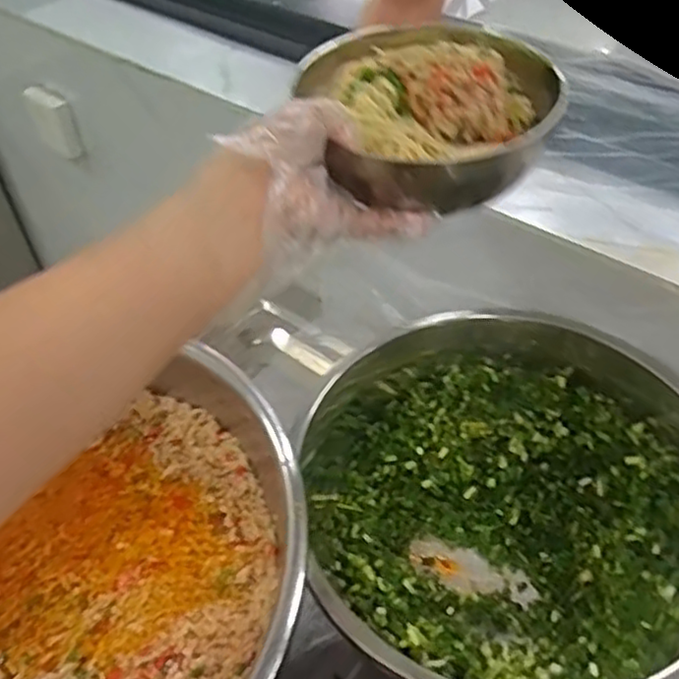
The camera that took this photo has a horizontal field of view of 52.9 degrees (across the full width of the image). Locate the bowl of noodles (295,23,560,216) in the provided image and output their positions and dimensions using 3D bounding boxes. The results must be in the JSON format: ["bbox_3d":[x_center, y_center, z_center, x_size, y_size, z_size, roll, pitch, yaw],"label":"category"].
[{"bbox_3d":[0.059,-0.162,0.452,0.156,0.059,0.168,-1,46,1],"label":"bowl of noodles"}]

